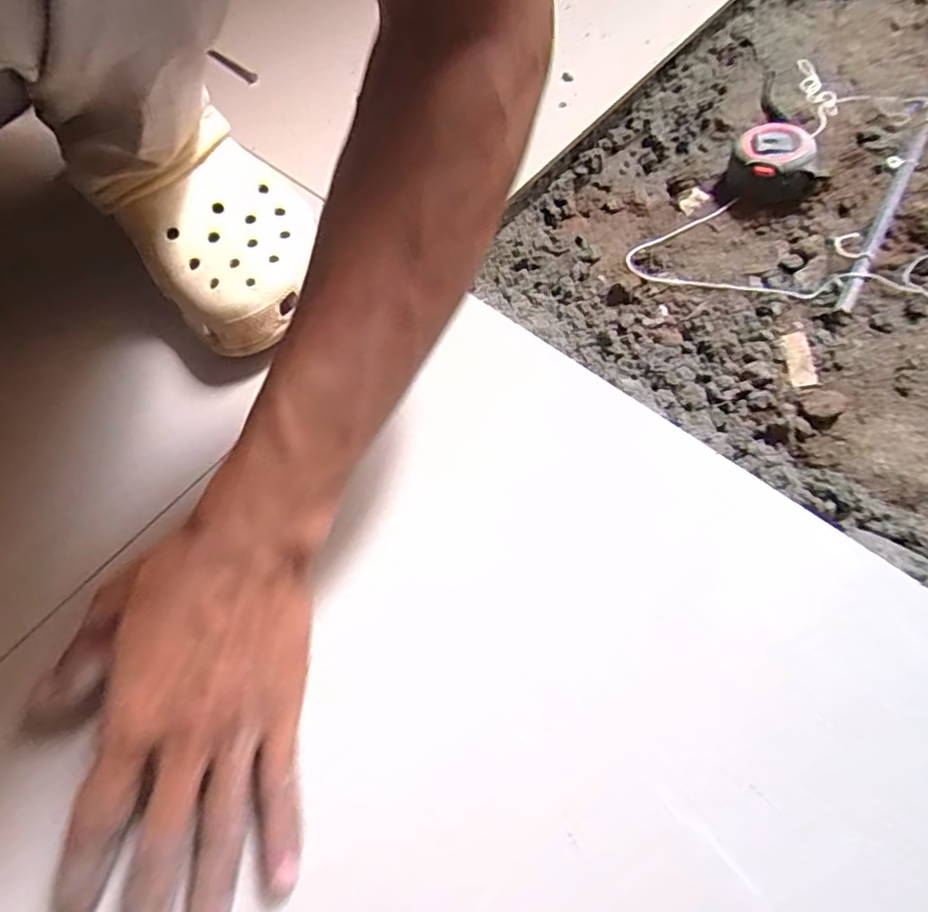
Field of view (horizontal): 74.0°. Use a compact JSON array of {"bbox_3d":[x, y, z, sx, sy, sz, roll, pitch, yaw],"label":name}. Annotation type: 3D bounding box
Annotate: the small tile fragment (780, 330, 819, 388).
[{"bbox_3d":[0.232,-0.066,0.425,0.020,0.005,0.044,-1,64,3],"label":"small tile fragment"}]

